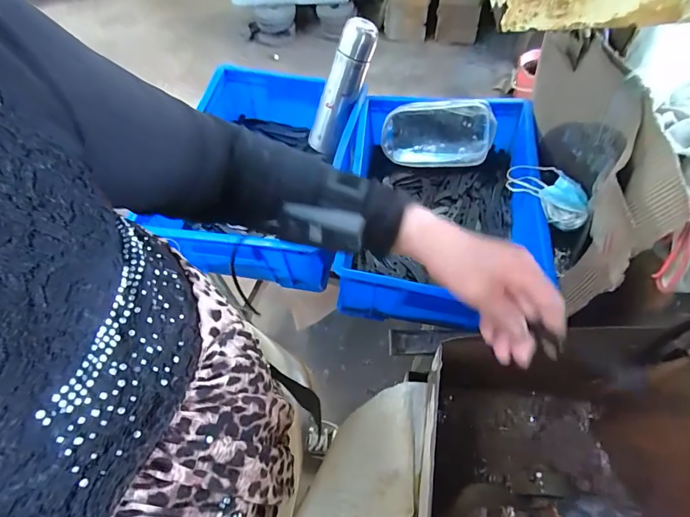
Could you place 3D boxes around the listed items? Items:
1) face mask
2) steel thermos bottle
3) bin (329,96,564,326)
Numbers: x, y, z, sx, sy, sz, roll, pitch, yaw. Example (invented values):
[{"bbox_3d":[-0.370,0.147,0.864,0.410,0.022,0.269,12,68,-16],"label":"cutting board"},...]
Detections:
[{"bbox_3d":[0.299,-0.102,0.578,0.054,0.046,0.134,-29,65,-15],"label":"face mask"},{"bbox_3d":[-0.004,-0.308,0.724,0.058,0.241,0.058,-22,59,-43],"label":"steel thermos bottle"},{"bbox_3d":[0.153,-0.091,0.653,0.313,0.121,0.405,8,61,5],"label":"bin"}]

